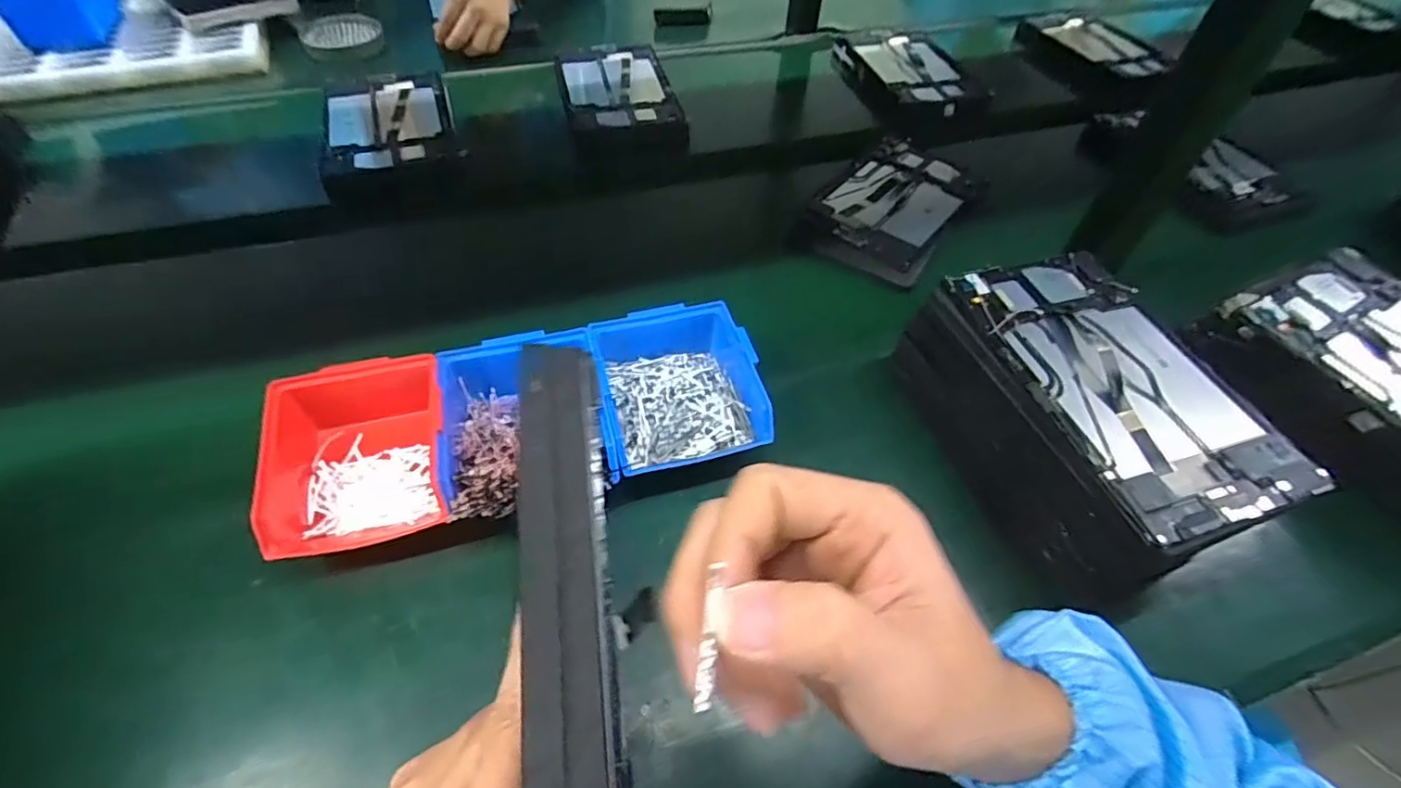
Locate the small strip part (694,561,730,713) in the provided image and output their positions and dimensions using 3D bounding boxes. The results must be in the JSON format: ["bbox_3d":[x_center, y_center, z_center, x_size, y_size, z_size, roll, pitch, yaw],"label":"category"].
[{"bbox_3d":[0.003,0.065,0.161,0.004,0.007,0.035,8,84,3],"label":"small strip part"}]

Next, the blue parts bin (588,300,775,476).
[{"bbox_3d":[-0.022,-0.008,0.516,0.126,0.068,0.156,-12,53,-13],"label":"blue parts bin"}]

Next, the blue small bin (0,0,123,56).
[{"bbox_3d":[-0.891,-0.549,0.843,0.129,0.067,0.159,-23,56,-20],"label":"blue small bin"}]

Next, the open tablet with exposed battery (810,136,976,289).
[{"bbox_3d":[0.237,-0.241,0.755,0.157,0.023,0.276,28,55,18],"label":"open tablet with exposed battery"}]

